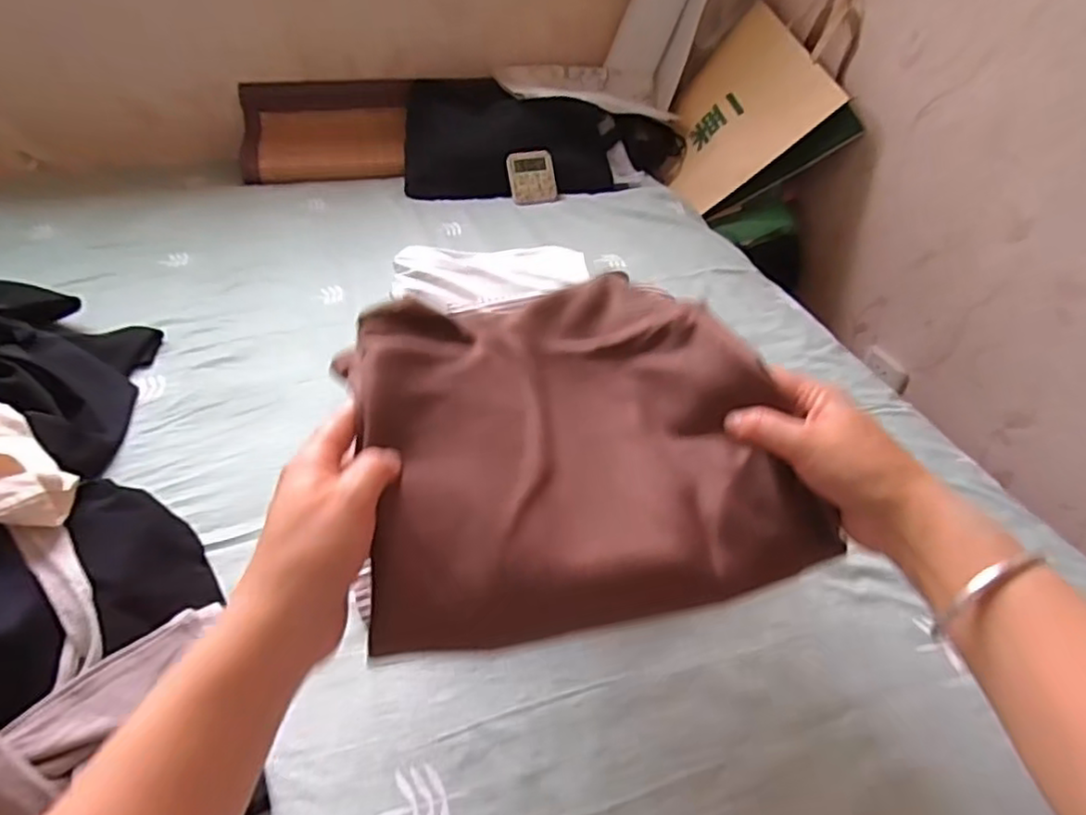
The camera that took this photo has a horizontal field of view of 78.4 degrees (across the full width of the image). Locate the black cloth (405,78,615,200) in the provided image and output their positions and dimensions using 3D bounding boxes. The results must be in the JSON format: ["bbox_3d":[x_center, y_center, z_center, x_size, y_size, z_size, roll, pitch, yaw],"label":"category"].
[{"bbox_3d":[-0.063,-0.494,1.194,0.362,0.112,0.305,-2,40,-6],"label":"black cloth"}]

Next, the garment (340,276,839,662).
[{"bbox_3d":[0.022,0.015,0.404,0.257,0.090,0.218,-10,41,-14],"label":"garment"}]

